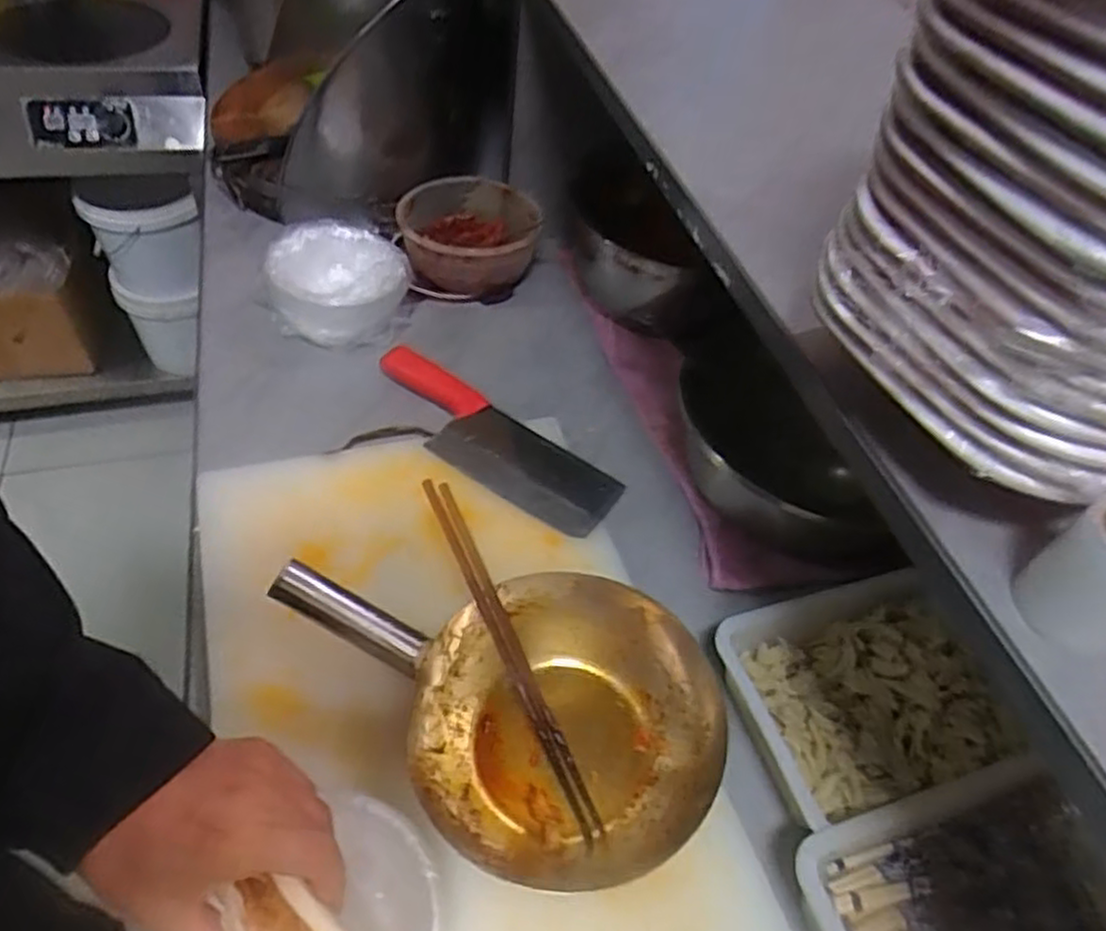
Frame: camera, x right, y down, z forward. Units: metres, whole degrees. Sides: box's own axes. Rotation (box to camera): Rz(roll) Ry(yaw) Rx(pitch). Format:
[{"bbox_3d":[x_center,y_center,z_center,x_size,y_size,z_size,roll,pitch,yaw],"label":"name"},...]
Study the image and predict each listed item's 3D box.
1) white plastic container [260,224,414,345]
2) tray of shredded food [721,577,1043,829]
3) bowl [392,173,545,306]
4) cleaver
[{"bbox_3d":[-0.248,-0.202,0.863,0.157,0.098,0.132,-8,52,-15],"label":"white plastic container"},{"bbox_3d":[0.244,0.185,0.594,0.191,0.044,0.170,-8,52,-15],"label":"tray of shredded food"},{"bbox_3d":[-0.105,-0.282,0.939,0.167,0.117,0.167,4,50,-5],"label":"bowl"},{"bbox_3d":[-0.071,-0.034,0.753,0.294,0.035,0.097,29,52,16],"label":"cleaver"}]

